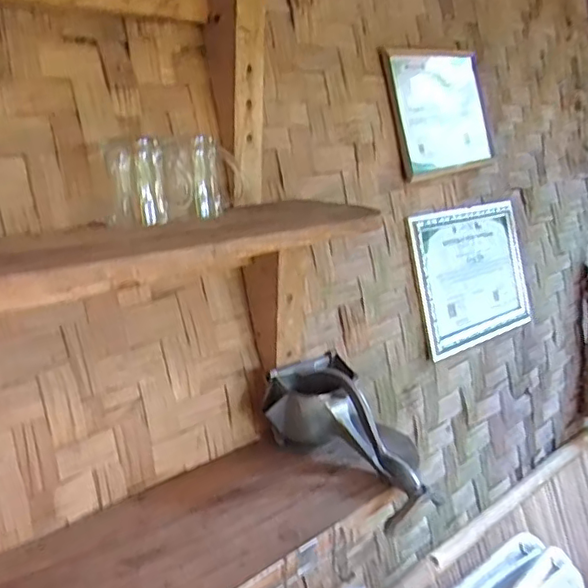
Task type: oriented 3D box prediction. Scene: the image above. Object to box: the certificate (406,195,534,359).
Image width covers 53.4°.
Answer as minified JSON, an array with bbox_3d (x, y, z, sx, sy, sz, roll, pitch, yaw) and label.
[{"bbox_3d":[0.361,-0.041,1.145,0.370,0.259,0.018,-14,4,-39],"label":"certificate"}]

